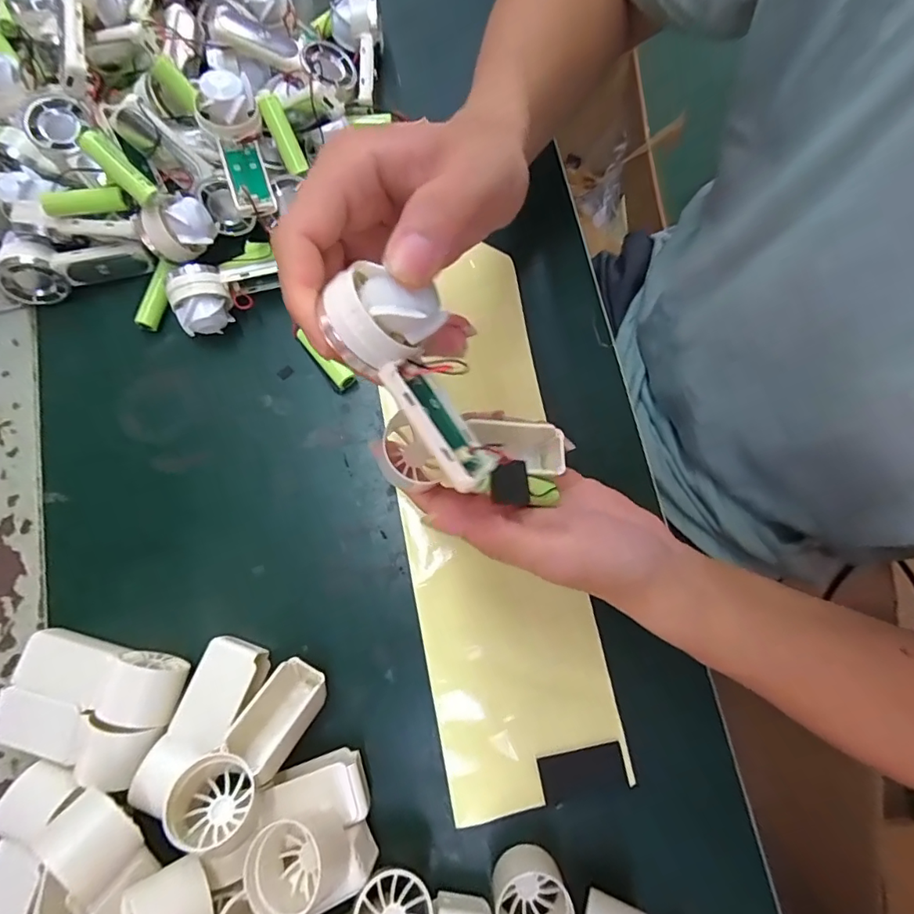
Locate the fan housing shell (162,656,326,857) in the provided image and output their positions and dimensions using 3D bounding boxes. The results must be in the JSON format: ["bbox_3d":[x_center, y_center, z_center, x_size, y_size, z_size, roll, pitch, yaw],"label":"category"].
[{"bbox_3d":[-0.110,0.158,0.282,0.041,0.033,0.101,32,48,4],"label":"fan housing shell"}]

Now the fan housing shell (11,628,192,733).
[{"bbox_3d":[-0.205,0.127,0.301,0.093,0.041,0.034,12,80,1],"label":"fan housing shell"}]

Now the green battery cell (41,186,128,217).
[{"bbox_3d":[-0.240,-0.165,0.331,0.055,0.011,0.013,-5,78,-2],"label":"green battery cell"}]

